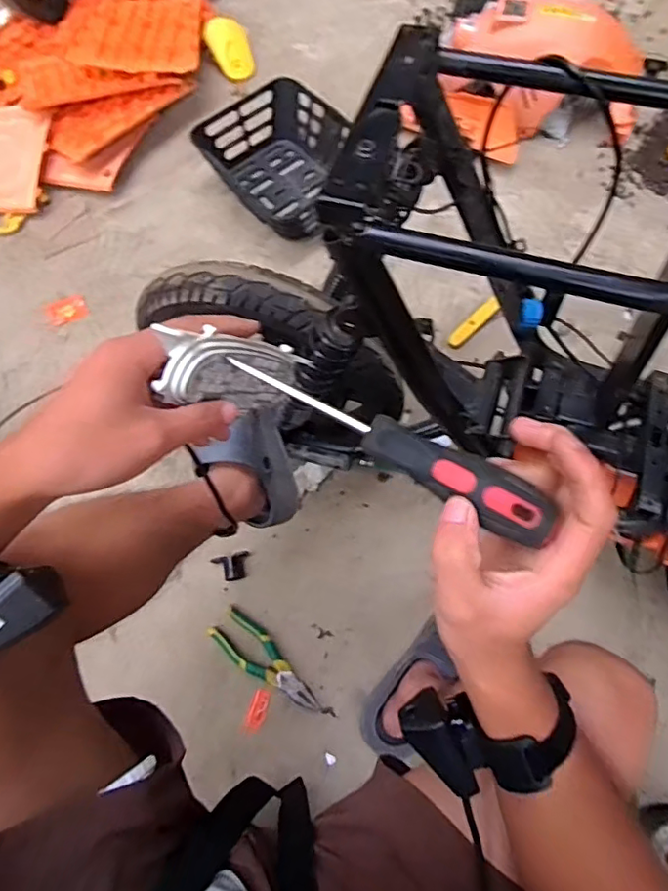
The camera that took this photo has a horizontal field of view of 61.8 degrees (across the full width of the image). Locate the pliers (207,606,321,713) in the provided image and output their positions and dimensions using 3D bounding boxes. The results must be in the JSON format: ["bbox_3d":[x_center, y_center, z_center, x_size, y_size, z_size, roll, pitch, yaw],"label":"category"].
[{"bbox_3d":[-0.101,0.327,0.838,0.194,0.014,0.058,39,75,15],"label":"pliers"}]

